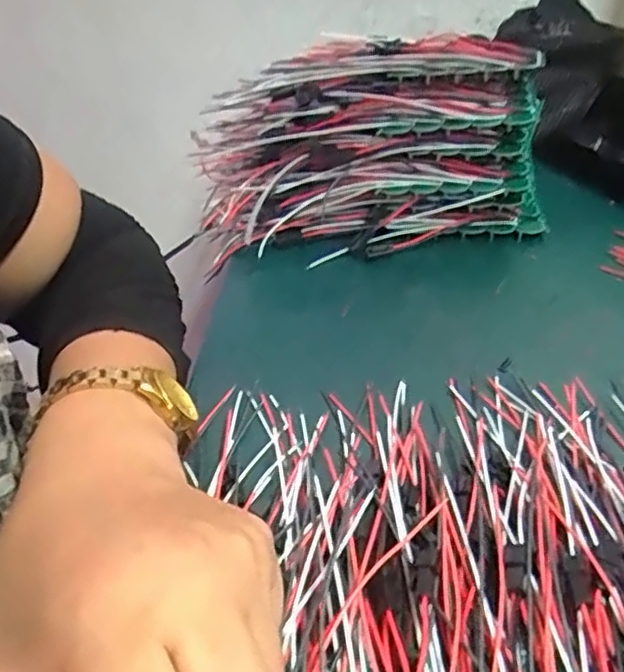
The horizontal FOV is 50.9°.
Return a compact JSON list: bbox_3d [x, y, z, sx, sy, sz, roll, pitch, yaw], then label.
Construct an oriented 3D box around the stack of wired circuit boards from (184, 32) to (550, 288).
[{"bbox_3d":[0.043,-0.131,0.448,0.242,0.102,0.133,-7,36,-3],"label":"stack of wired circuit boards"}]

